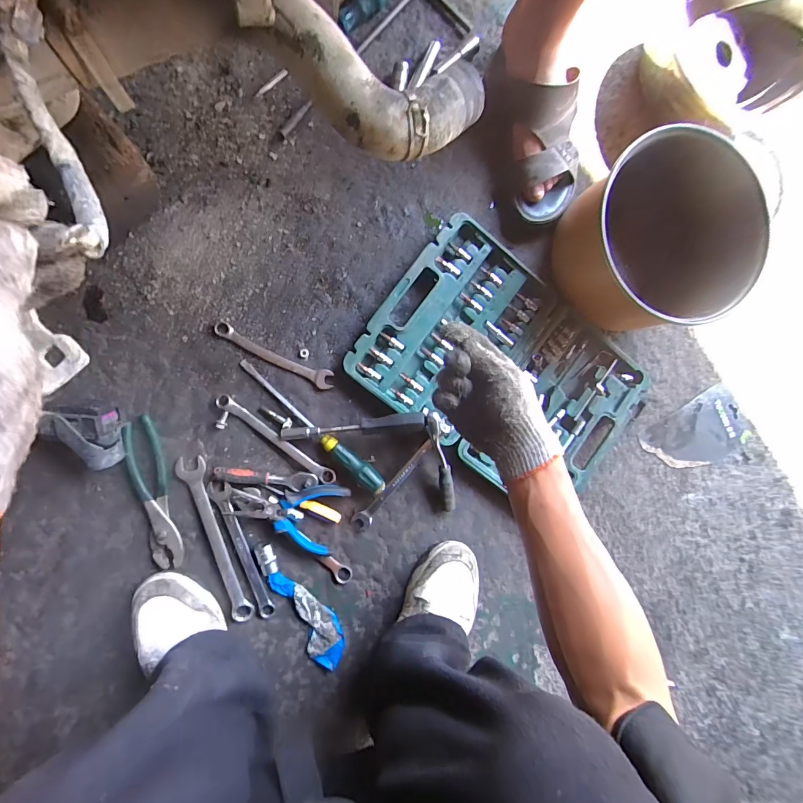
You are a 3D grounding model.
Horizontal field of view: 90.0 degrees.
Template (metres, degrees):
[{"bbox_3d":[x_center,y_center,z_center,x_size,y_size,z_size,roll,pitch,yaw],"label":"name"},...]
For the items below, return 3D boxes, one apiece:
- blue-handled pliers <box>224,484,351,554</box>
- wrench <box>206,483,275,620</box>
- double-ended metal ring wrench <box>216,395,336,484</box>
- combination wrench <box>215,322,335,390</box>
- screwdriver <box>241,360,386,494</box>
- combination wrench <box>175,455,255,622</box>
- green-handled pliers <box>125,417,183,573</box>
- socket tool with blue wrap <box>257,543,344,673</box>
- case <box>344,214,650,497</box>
[{"bbox_3d":[-0.151,0.138,0.529,0.142,0.028,0.088,19,89,-9],"label":"blue-handled pliers"},{"bbox_3d":[-0.209,0.198,0.530,0.025,0.011,0.193,-19,95,-8],"label":"wrench"},{"bbox_3d":[-0.165,0.052,0.537,0.184,0.015,0.019,38,86,-8],"label":"double-ended metal ring wrench"},{"bbox_3d":[-0.166,-0.061,0.532,0.162,0.007,0.026,28,88,-9],"label":"combination wrench"},{"bbox_3d":[-0.117,0.035,0.531,0.246,0.032,0.024,43,85,-8],"label":"screwdriver"},{"bbox_3d":[-0.239,0.181,0.522,0.032,0.012,0.227,-19,95,-8],"label":"combination wrench"},{"bbox_3d":[-0.314,0.117,0.510,0.043,0.017,0.191,-13,94,-8],"label":"green-handled pliers"},{"bbox_3d":[-0.132,0.273,0.543,0.053,0.019,0.189,-26,96,-7],"label":"socket tool with blue wrap"},{"bbox_3d":[0.157,-0.040,0.574,0.396,0.034,0.274,36,86,-8],"label":"case"}]

